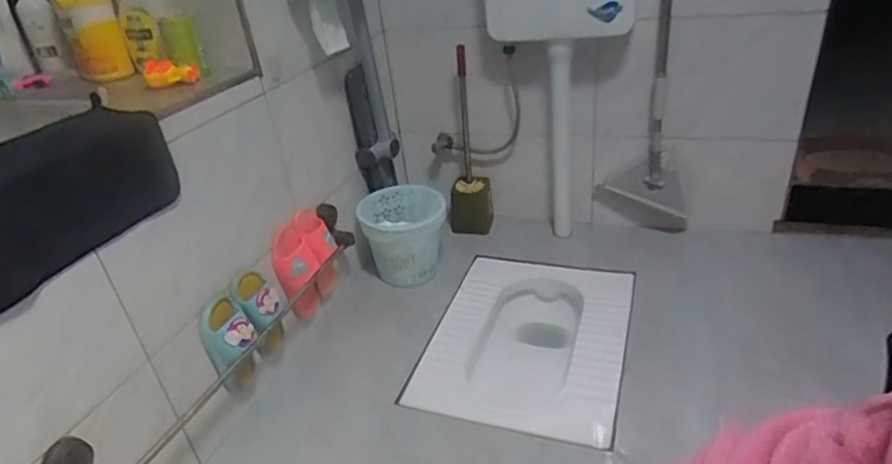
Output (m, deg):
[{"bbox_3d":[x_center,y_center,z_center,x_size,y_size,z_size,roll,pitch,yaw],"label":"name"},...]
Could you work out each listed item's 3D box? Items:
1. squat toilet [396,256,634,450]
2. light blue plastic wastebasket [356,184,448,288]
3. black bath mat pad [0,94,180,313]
[{"bbox_3d":[0.200,0.271,1.326,0.421,0.145,0.560,5,32,21],"label":"squat toilet"},{"bbox_3d":[-0.107,0.013,1.509,0.225,0.196,0.208,-6,30,2],"label":"light blue plastic wastebasket"},{"bbox_3d":[-0.561,-0.046,0.778,0.178,0.152,0.377,10,34,27],"label":"black bath mat pad"}]

